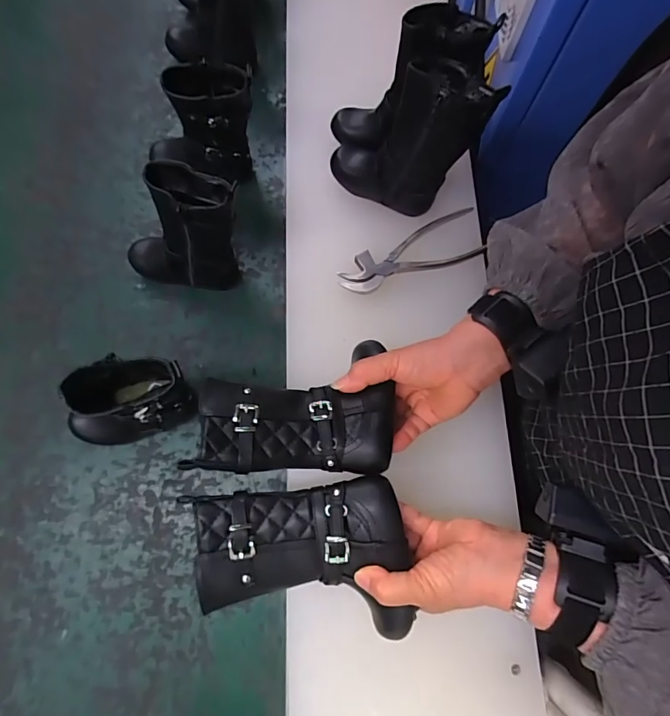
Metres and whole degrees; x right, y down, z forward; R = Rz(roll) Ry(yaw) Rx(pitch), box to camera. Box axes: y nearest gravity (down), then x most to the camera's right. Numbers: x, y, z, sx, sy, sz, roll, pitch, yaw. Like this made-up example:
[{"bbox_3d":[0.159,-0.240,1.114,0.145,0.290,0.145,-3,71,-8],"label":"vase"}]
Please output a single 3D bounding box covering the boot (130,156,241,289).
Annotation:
[{"bbox_3d":[-0.182,-0.143,0.500,0.159,0.168,0.061,12,73,2],"label":"boot"}]

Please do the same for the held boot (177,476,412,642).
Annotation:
[{"bbox_3d":[-0.025,0.162,0.349,0.158,0.057,0.112,-6,73,-2],"label":"held boot"}]

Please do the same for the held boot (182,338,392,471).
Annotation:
[{"bbox_3d":[-0.031,0.037,0.386,0.159,0.075,0.123,-1,73,0],"label":"held boot"}]

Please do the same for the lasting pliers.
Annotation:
[{"bbox_3d":[0.092,-0.122,0.529,0.176,0.026,0.060,-24,74,-4],"label":"lasting pliers"}]

